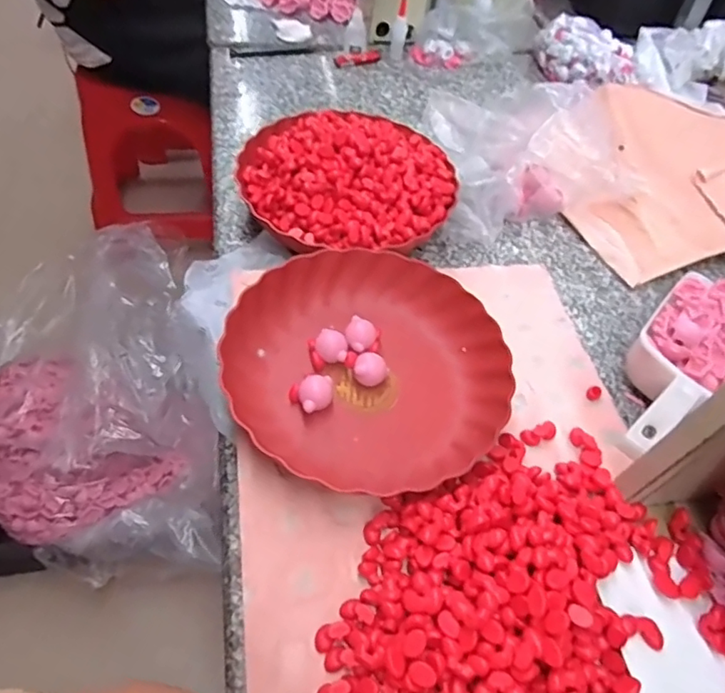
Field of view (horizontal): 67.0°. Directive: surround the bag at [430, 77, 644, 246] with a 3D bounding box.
[{"bbox_3d":[0.201,-0.220,0.635,0.252,0.119,0.187,16,54,5],"label":"bag"}]

